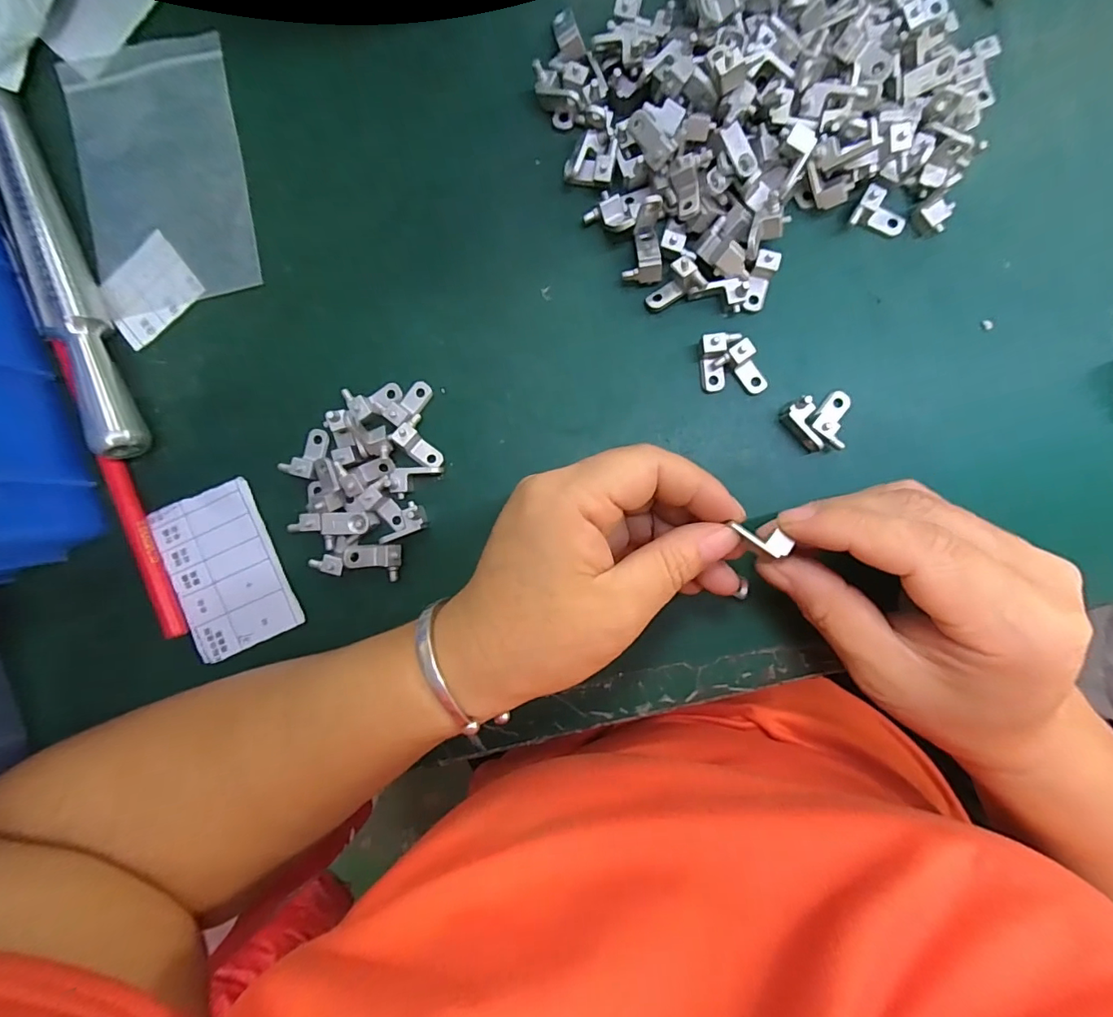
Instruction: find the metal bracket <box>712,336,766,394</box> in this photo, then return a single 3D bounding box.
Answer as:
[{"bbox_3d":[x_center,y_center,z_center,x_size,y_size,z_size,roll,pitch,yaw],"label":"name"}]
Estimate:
[{"bbox_3d":[0.082,-0.060,0.220,0.016,0.010,0.023,-34,89,3],"label":"metal bracket"}]

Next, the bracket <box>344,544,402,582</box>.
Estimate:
[{"bbox_3d":[-0.083,0.025,0.231,0.023,0.015,0.017,0,91,3],"label":"bracket"}]

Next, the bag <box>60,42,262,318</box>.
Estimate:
[{"bbox_3d":[-0.187,-0.159,0.237,0.076,0.005,0.122,-10,90,4],"label":"bag"}]

